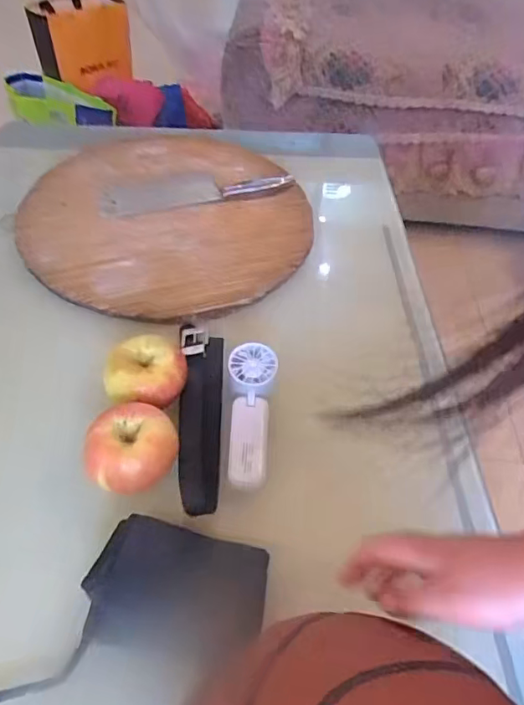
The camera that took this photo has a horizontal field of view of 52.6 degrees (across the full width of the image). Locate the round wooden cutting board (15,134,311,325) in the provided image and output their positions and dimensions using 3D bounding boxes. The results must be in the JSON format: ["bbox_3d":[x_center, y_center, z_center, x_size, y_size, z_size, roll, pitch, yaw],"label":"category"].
[{"bbox_3d":[-0.133,-0.212,0.792,0.389,0.027,0.422,2,52,-2],"label":"round wooden cutting board"}]

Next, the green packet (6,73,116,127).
[{"bbox_3d":[-0.546,-0.668,1.425,0.319,0.077,0.138,22,54,13],"label":"green packet"}]

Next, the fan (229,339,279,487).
[{"bbox_3d":[-0.014,0.061,0.552,0.049,0.037,0.148,5,51,1],"label":"fan"}]

